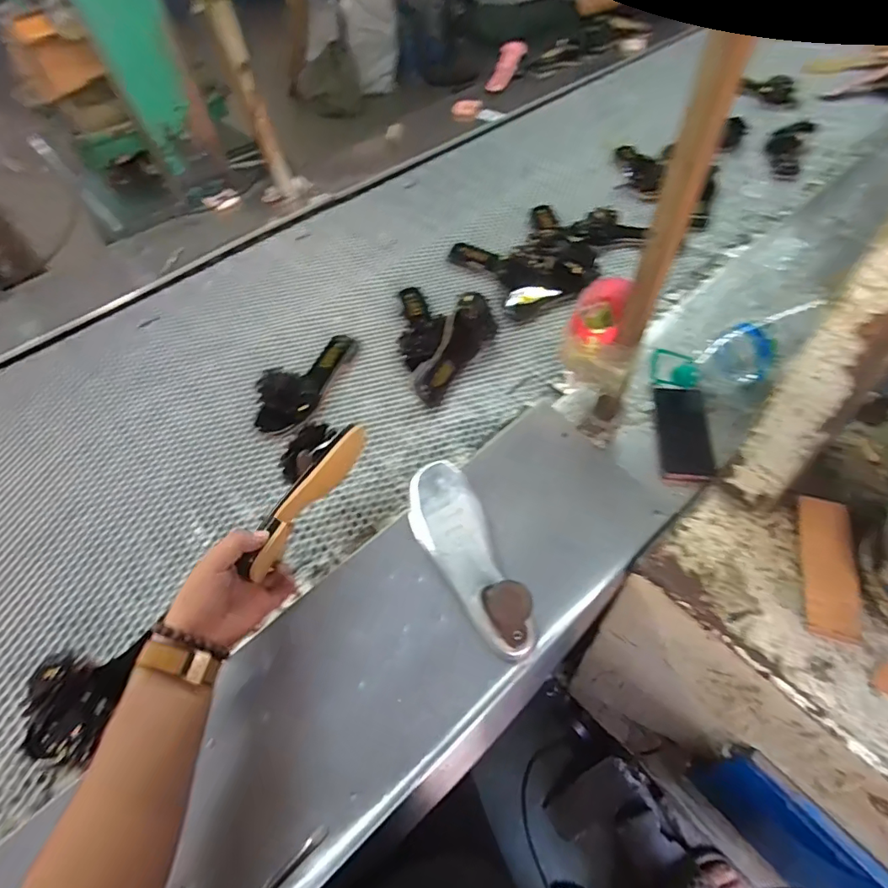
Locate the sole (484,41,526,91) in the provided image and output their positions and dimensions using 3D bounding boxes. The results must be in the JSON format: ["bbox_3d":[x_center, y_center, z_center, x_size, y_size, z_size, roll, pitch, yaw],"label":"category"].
[{"bbox_3d":[0.190,-1.192,1.575,0.078,0.059,0.189,33,97,24],"label":"sole"}]

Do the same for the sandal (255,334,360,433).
[{"bbox_3d":[-0.252,-0.127,0.878,0.134,0.069,0.232,18,59,16],"label":"sandal"}]

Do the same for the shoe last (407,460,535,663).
[{"bbox_3d":[0.027,0.123,0.601,0.093,0.094,0.262,-22,55,-11],"label":"shoe last"}]

